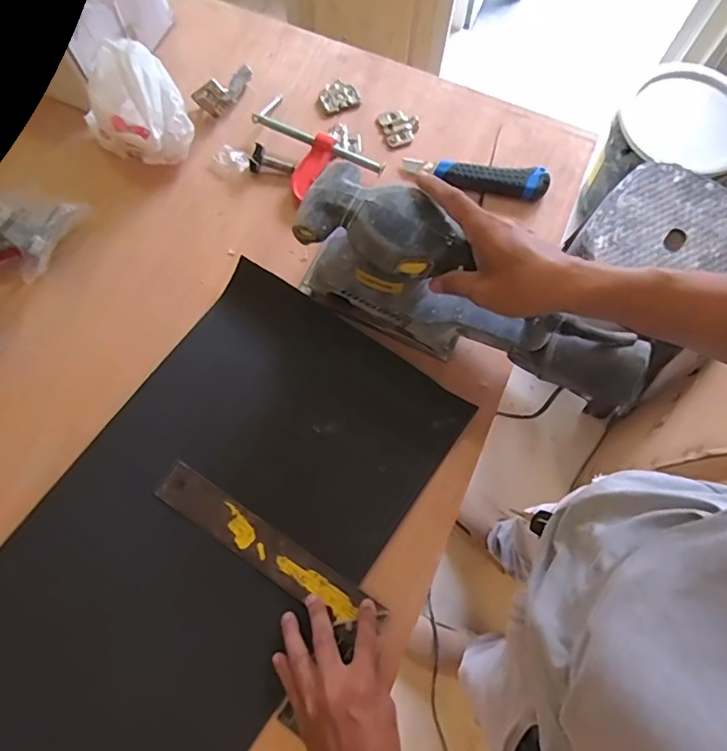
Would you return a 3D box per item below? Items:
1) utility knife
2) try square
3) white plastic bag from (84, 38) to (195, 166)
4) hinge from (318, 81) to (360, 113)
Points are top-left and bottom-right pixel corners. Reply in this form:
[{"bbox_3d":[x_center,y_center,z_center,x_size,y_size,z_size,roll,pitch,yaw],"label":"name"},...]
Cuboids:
[{"bbox_3d":[0.132,-0.241,0.632,0.172,0.031,0.035,12,74,4],"label":"utility knife"},{"bbox_3d":[-0.118,0.193,0.503,0.244,0.016,0.120,37,77,10],"label":"try square"},{"bbox_3d":[-0.257,-0.306,0.602,0.108,0.105,0.111,-41,77,-11],"label":"white plastic bag"},{"bbox_3d":[-0.032,-0.355,0.672,0.051,0.010,0.044,-16,74,-5],"label":"hinge"}]

